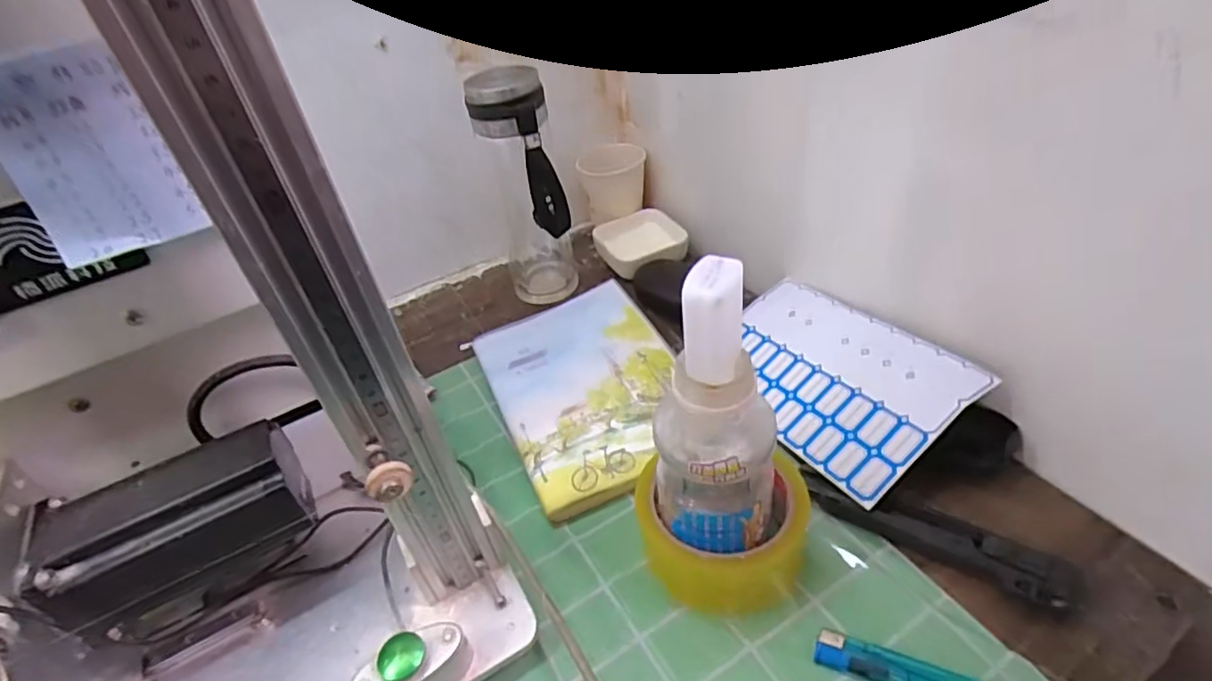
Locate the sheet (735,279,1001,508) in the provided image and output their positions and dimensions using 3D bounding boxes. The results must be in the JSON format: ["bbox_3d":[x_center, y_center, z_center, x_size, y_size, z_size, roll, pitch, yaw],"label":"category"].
[{"bbox_3d":[0.160,0.022,0.457,0.124,0.008,0.192,-43,36,-5],"label":"sheet"}]

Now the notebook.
[{"bbox_3d":[-0.014,0.032,0.493,0.138,0.010,0.208,-24,43,-10],"label":"notebook"}]

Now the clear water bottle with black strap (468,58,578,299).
[{"bbox_3d":[-0.074,-0.139,0.580,0.064,0.216,0.107,-13,40,-4],"label":"clear water bottle with black strap"}]

